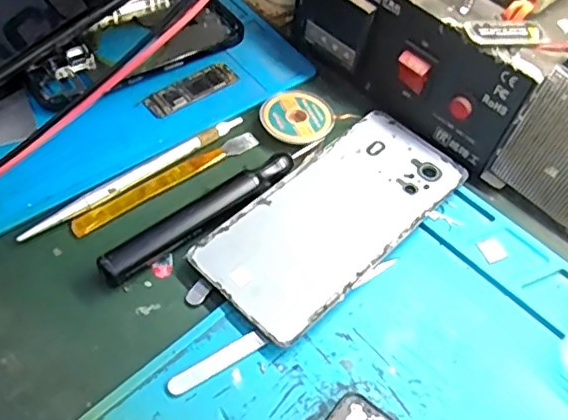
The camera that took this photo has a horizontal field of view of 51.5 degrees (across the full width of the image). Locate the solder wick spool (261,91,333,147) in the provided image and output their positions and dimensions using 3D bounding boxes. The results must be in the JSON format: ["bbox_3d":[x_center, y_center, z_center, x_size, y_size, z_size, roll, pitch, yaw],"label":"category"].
[{"bbox_3d":[0.009,-0.058,0.369,0.043,0.007,0.045,28,57,15],"label":"solder wick spool"}]

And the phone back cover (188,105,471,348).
[{"bbox_3d":[0.030,0.002,0.332,0.072,0.007,0.160,40,61,21],"label":"phone back cover"}]

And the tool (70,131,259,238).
[{"bbox_3d":[-0.066,-0.017,0.343,0.121,0.008,0.012,-32,63,-24],"label":"tool"}]

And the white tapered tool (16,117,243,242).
[{"bbox_3d":[-0.082,-0.021,0.339,0.143,0.005,0.009,-33,64,-25],"label":"white tapered tool"}]

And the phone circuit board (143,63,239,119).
[{"bbox_3d":[-0.060,-0.079,0.380,0.062,0.004,0.021,-34,64,-25],"label":"phone circuit board"}]

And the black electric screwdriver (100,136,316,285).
[{"bbox_3d":[-0.036,-0.003,0.324,0.140,0.012,0.018,-35,64,-25],"label":"black electric screwdriver"}]

